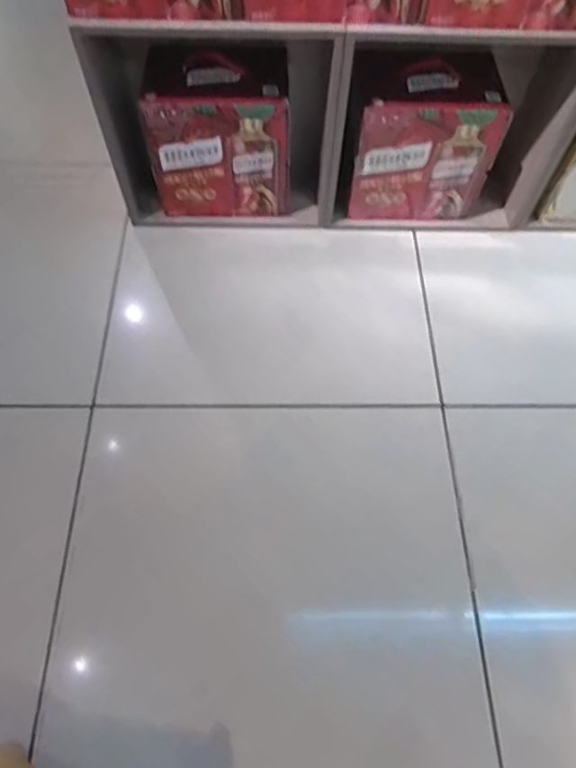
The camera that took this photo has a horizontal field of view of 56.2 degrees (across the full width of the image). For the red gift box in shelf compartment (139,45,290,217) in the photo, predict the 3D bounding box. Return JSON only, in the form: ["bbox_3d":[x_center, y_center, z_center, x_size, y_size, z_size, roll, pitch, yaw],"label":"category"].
[{"bbox_3d":[-0.126,-0.473,1.028,0.251,0.253,0.155,2,61,0],"label":"red gift box in shelf compartment"}]

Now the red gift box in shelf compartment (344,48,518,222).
[{"bbox_3d":[0.252,-0.471,1.034,0.248,0.302,0.161,1,61,-1],"label":"red gift box in shelf compartment"}]

